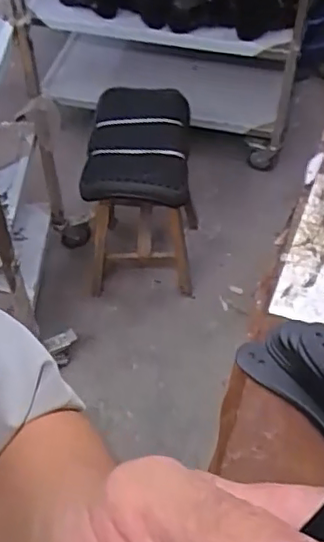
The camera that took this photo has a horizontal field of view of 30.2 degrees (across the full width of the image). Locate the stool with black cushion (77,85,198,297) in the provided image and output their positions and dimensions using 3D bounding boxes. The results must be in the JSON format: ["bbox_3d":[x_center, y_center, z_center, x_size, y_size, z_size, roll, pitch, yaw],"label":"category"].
[{"bbox_3d":[-0.038,-0.200,1.620,0.260,0.442,0.373,5,53,5],"label":"stool with black cushion"}]

